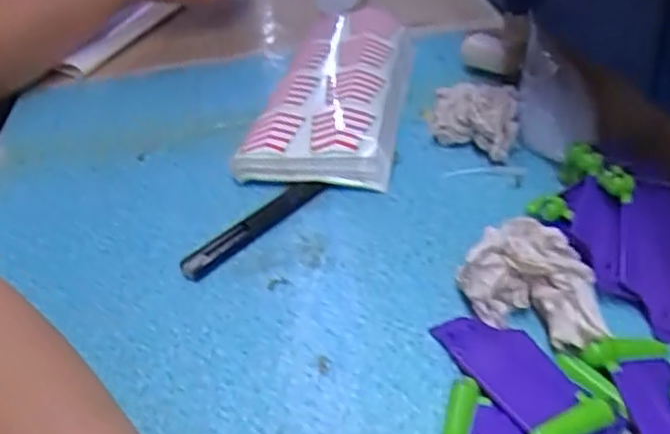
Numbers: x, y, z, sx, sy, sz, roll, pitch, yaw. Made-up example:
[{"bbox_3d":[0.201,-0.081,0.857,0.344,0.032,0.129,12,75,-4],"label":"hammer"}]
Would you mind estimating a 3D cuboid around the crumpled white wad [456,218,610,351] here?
[{"bbox_3d":[0.095,0.029,0.336,0.064,0.031,0.057,2,39,9],"label":"crumpled white wad"}]

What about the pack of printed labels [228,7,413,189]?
[{"bbox_3d":[0.005,-0.114,0.551,0.114,0.027,0.258,3,39,10],"label":"pack of printed labels"}]

